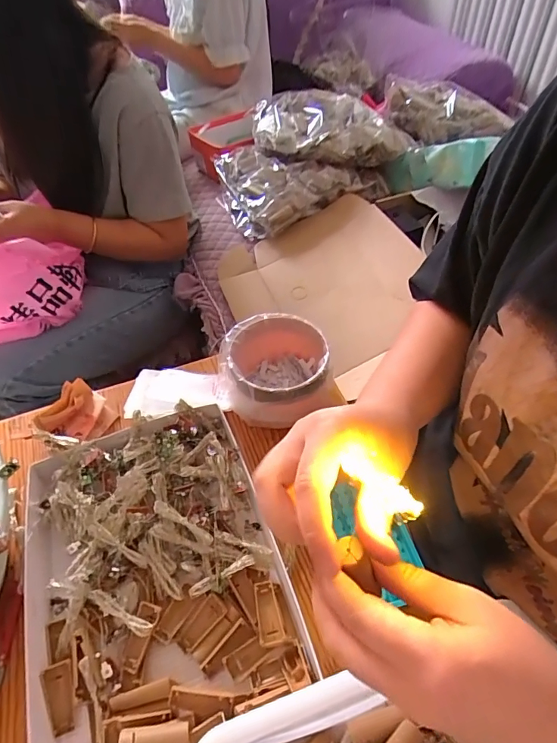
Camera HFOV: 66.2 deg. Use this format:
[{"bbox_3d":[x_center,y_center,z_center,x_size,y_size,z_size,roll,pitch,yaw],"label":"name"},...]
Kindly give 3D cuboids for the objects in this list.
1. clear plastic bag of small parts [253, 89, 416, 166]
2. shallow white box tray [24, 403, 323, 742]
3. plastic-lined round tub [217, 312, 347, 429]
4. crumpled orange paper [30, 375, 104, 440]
[{"bbox_3d":[0.103,-0.539,0.930,0.310,0.079,0.238,-8,49,-3],"label":"clear plastic bag of small parts"},{"bbox_3d":[-0.119,0.178,0.396,0.222,0.051,0.297,-19,51,-12],"label":"shallow white box tray"},{"bbox_3d":[-0.003,0.001,0.505,0.122,0.076,0.118,-2,49,2],"label":"plastic-lined round tub"},{"bbox_3d":[-0.242,0.049,0.517,0.053,0.039,0.074,16,52,17],"label":"crumpled orange paper"}]

